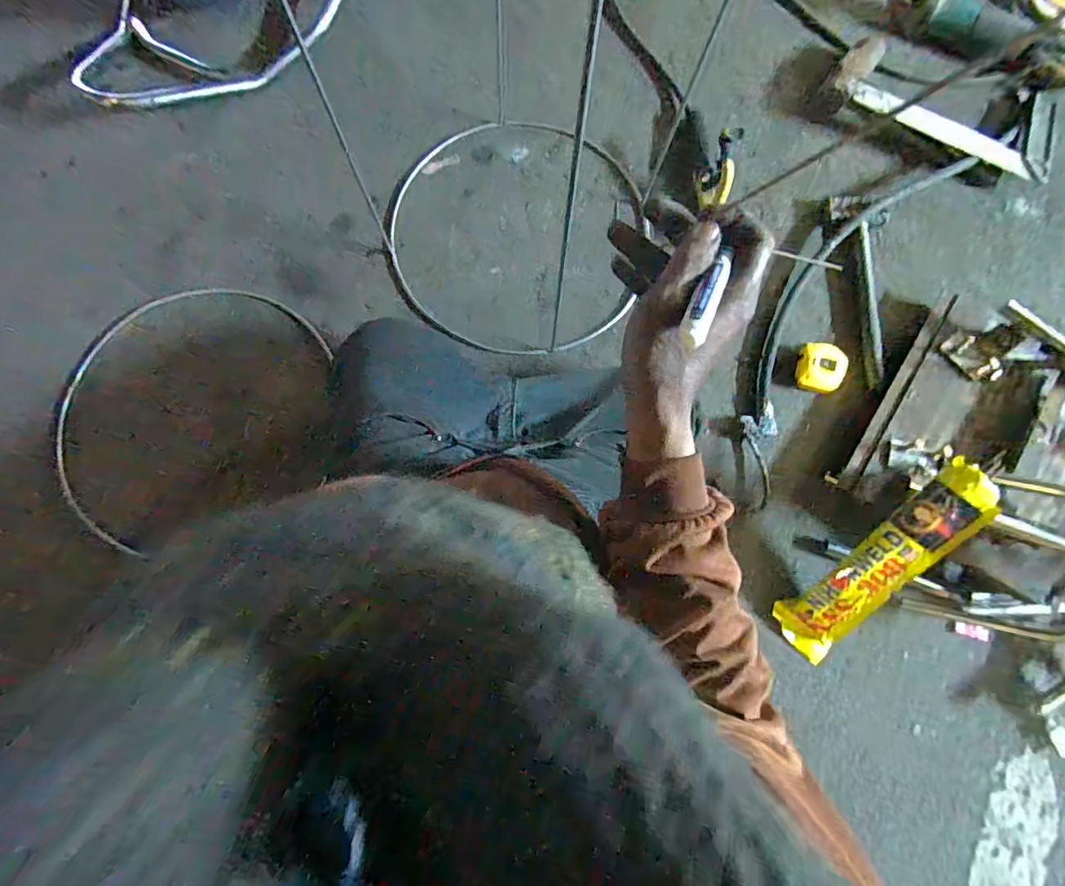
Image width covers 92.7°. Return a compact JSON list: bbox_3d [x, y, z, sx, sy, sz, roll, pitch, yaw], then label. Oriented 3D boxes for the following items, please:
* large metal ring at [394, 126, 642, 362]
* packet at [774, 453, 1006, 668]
[{"bbox_3d":[-0.030,-0.352,0.835,0.410,0.018,0.420,0,79,-1],"label":"large metal ring"},{"bbox_3d":[0.462,0.166,0.673,0.092,0.031,0.322,37,113,6],"label":"packet"}]

